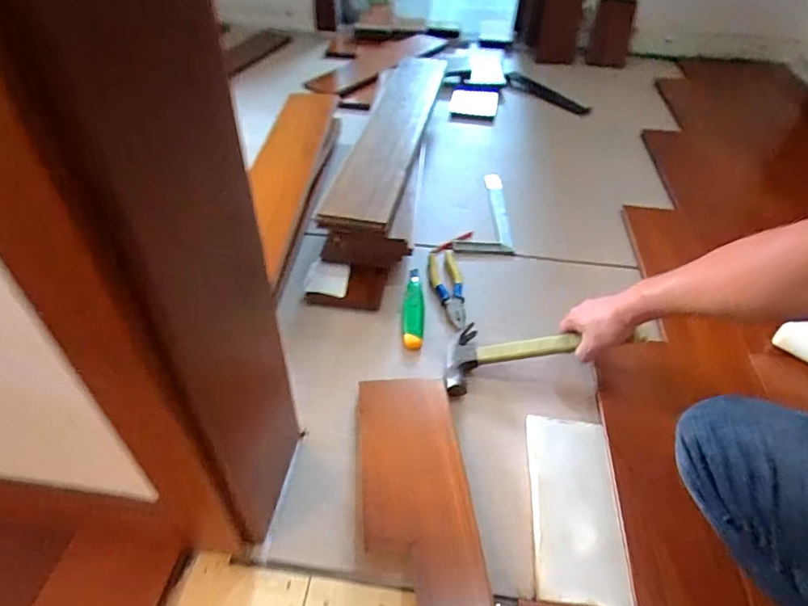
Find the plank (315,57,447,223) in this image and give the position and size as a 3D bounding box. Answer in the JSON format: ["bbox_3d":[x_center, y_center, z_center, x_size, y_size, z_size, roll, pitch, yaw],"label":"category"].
[{"bbox_3d":[-0.021,-0.441,1.165,0.137,0.044,0.940,19,42,-4],"label":"plank"}]

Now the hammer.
[{"bbox_3d":[0.202,0.059,0.759,0.285,0.029,0.125,-11,45,6],"label":"hammer"}]

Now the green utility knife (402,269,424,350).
[{"bbox_3d":[0.017,0.001,0.848,0.033,0.032,0.171,3,45,1],"label":"green utility knife"}]

